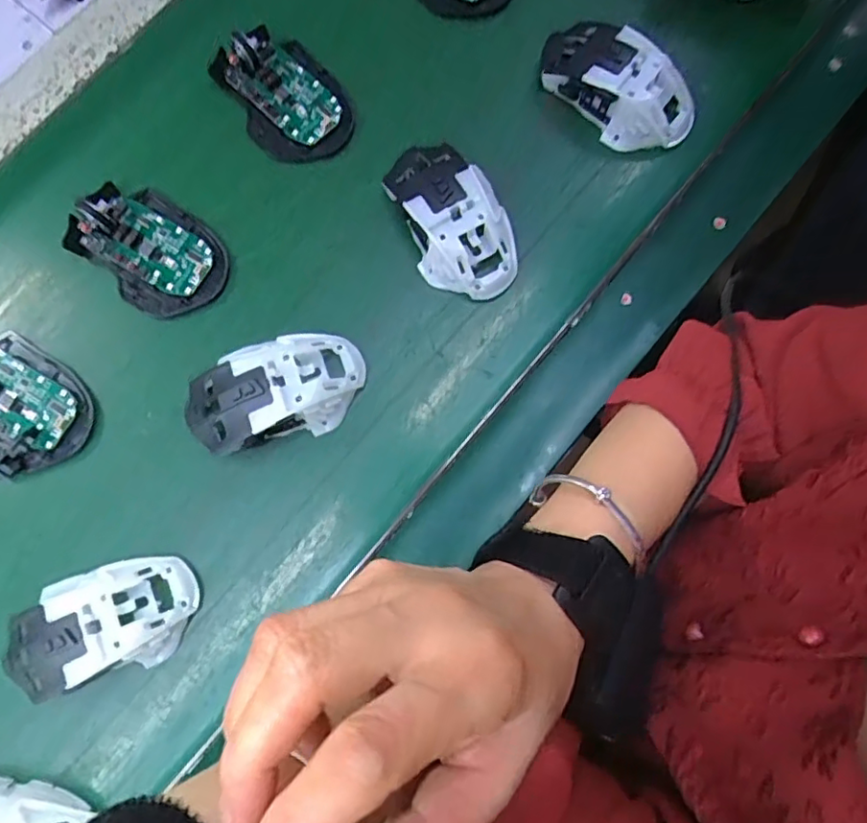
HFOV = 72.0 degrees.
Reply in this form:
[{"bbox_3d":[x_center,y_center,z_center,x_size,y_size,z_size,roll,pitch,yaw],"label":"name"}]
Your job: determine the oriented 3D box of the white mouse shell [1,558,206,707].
[{"bbox_3d":[-0.203,0.129,0.359,0.112,0.034,0.062,-18,79,-2],"label":"white mouse shell"}]

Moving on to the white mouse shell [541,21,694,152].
[{"bbox_3d":[0.134,-0.236,0.423,0.117,0.035,0.070,31,81,7],"label":"white mouse shell"}]

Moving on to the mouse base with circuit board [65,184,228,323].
[{"bbox_3d":[-0.197,-0.113,0.413,0.105,0.023,0.073,35,81,8],"label":"mouse base with circuit board"}]

